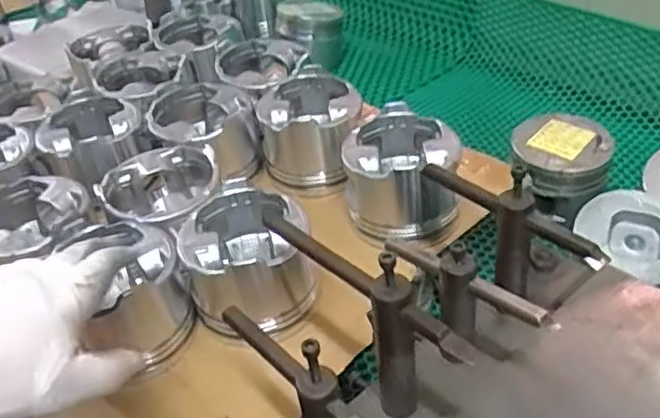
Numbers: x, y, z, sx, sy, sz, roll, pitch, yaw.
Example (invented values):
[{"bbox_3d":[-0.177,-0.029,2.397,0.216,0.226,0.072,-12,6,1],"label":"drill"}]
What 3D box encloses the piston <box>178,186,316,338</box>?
[{"bbox_3d":[-0.064,0.039,0.538,0.101,0.063,0.110,-20,40,-15],"label":"piston"}]

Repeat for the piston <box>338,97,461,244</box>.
[{"bbox_3d":[0.064,-0.028,0.608,0.098,0.080,0.109,-10,39,-2],"label":"piston"}]

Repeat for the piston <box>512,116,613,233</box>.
[{"bbox_3d":[0.241,-0.047,0.717,0.101,0.073,0.108,8,41,18],"label":"piston"}]

